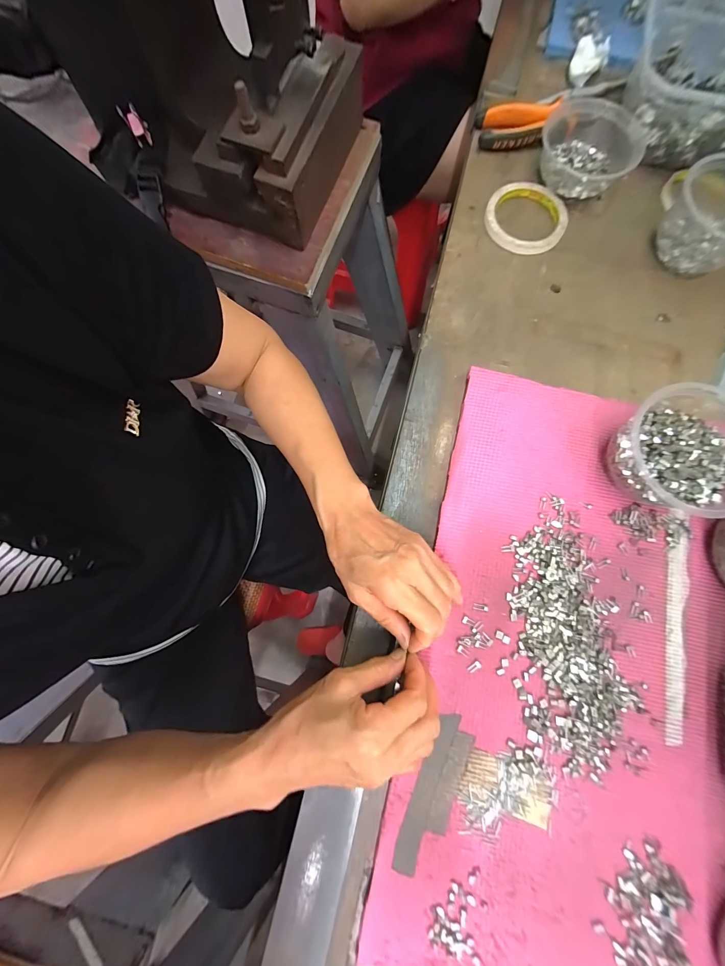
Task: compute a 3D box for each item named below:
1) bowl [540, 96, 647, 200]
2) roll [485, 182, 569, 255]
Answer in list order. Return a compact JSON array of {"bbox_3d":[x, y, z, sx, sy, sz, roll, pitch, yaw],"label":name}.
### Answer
[{"bbox_3d":[0.281,-0.417,0.396,0.113,0.041,0.121,0,77,1],"label":"bowl"},{"bbox_3d":[0.205,-0.333,0.400,0.096,0.013,0.096,0,77,1],"label":"roll"}]

